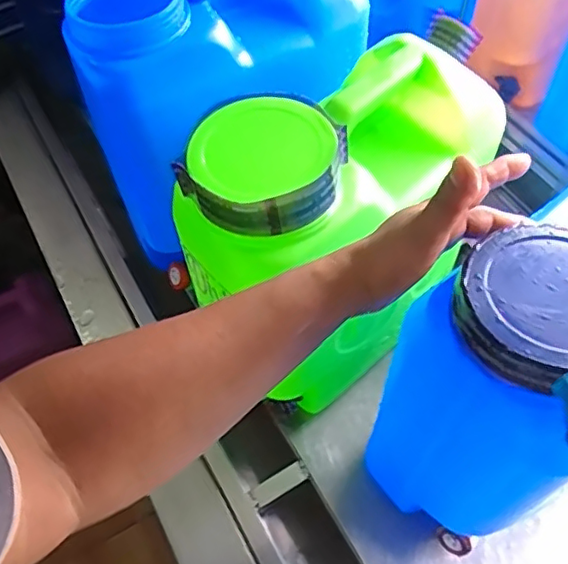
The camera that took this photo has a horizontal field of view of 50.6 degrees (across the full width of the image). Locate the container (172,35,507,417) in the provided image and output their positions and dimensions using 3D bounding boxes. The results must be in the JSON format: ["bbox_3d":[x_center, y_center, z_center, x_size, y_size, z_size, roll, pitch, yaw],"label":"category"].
[{"bbox_3d":[0.058,-0.044,0.670,0.317,0.402,0.167,-31,60,-17],"label":"container"}]

